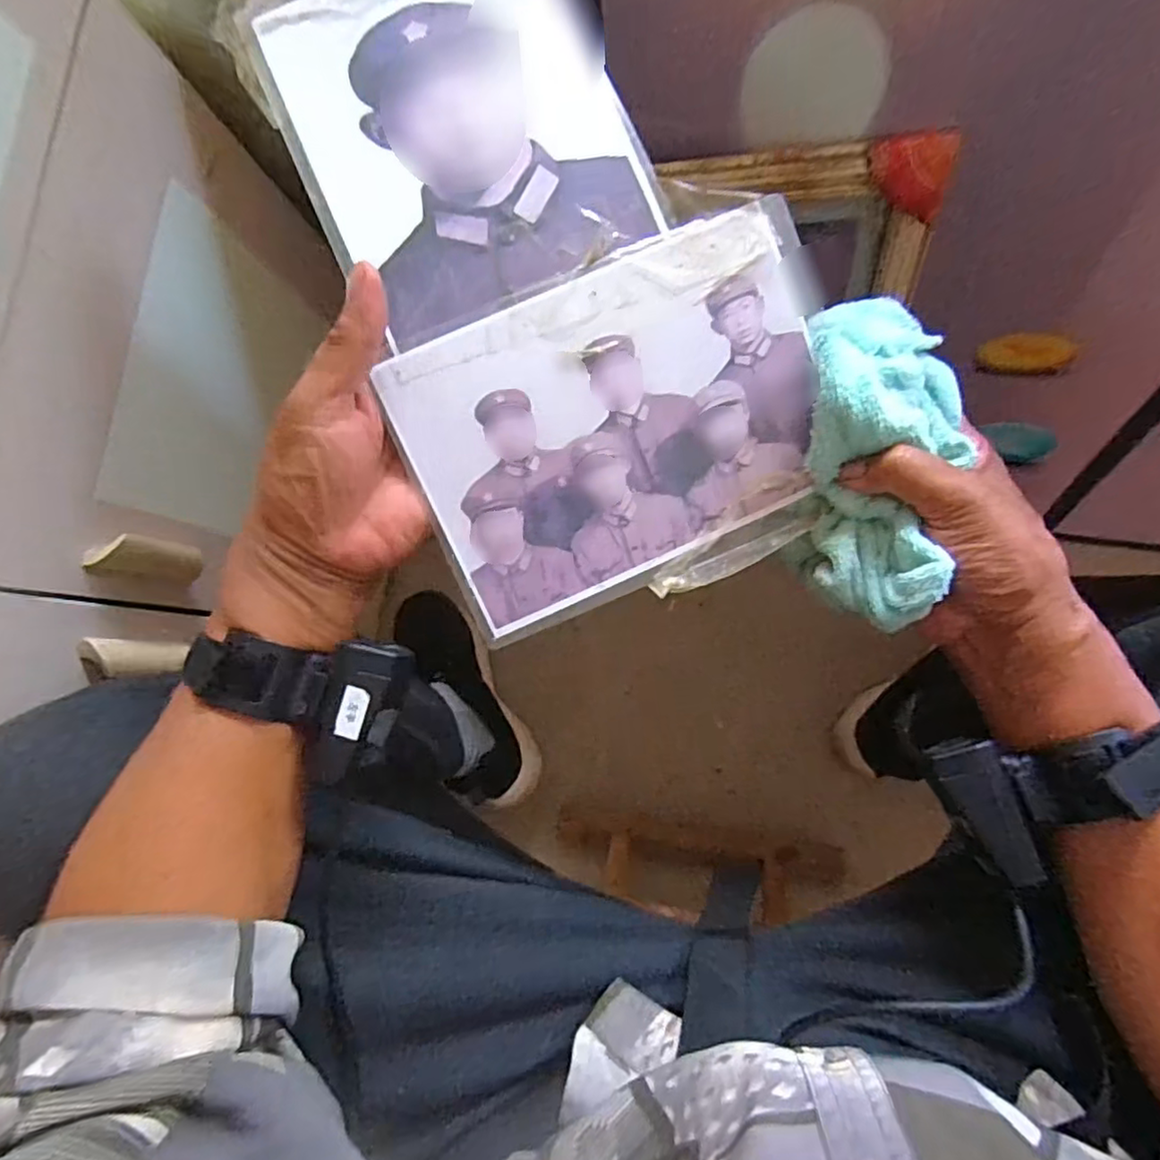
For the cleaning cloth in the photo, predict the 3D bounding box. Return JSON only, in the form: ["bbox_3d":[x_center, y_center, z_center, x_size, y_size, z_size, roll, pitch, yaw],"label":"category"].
[{"bbox_3d":[0.157,-0.064,0.340,0.081,0.051,0.171,1,92,4],"label":"cleaning cloth"}]

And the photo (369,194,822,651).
[{"bbox_3d":[0.026,-0.074,0.336,0.214,0.008,0.160,-21,102,-2],"label":"photo"}]

